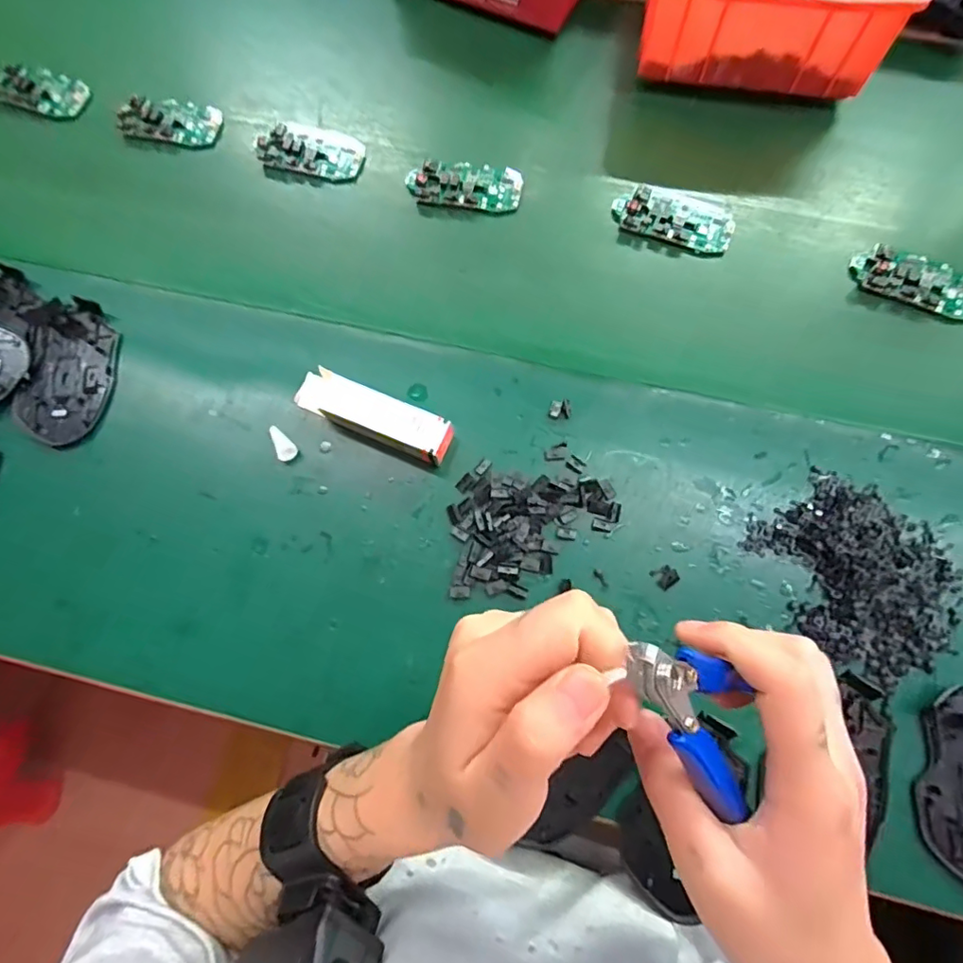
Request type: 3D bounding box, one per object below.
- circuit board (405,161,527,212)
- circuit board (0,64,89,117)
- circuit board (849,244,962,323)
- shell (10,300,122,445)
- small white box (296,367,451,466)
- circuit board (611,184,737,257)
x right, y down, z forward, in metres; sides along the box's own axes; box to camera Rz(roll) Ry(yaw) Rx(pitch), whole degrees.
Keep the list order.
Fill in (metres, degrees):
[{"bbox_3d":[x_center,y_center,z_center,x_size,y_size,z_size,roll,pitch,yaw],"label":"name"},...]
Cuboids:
[{"bbox_3d":[-0.014,-0.255,0.475,0.097,0.013,0.043,4,75,2],"label":"circuit board"},{"bbox_3d":[-0.415,-0.367,0.514,0.078,0.015,0.044,15,76,5],"label":"circuit board"},{"bbox_3d":[0.345,-0.157,0.437,0.098,0.016,0.043,21,76,7],"label":"circuit board"},{"bbox_3d":[-0.326,-0.087,0.432,0.073,0.009,0.115,1,75,2],"label":"shell"},{"bbox_3d":[-0.079,-0.048,0.401,0.120,0.032,0.031,25,77,8],"label":"small white box"},{"bbox_3d":[0.160,-0.220,0.460,0.097,0.016,0.051,14,76,5],"label":"circuit board"}]

